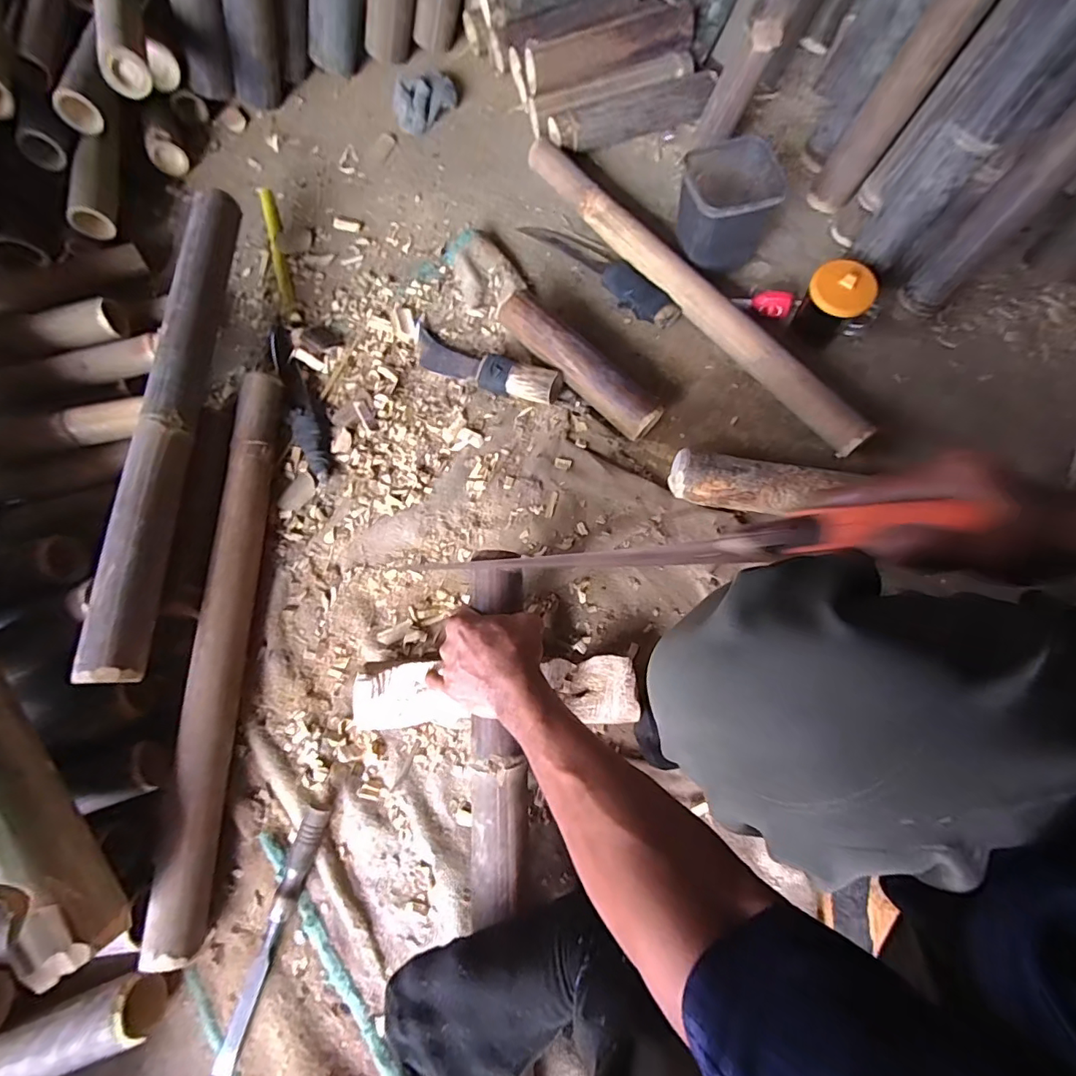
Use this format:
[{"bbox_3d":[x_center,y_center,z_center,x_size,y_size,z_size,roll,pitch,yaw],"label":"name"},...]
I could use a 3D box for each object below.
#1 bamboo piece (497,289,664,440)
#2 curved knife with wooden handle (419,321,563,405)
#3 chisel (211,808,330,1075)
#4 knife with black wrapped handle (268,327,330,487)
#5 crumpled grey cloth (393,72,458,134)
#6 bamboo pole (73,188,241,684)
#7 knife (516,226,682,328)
[{"bbox_3d":[0.056,-0.237,0.671,0.061,0.059,0.266,-44,76,-11],"label":"bamboo piece"},{"bbox_3d":[-0.078,-0.244,0.688,0.236,0.041,0.063,22,75,8],"label":"curved knife with wooden handle"},{"bbox_3d":[-0.270,0.405,0.507,0.024,0.023,0.245,15,74,6],"label":"chisel"},{"bbox_3d":[-0.336,-0.193,0.695,0.033,0.023,0.273,-23,73,-5],"label":"knife with black wrapped handle"},{"bbox_3d":[-0.192,-0.751,0.857,0.113,0.047,0.076,-21,73,-5],"label":"crumpled grey cloth"},{"bbox_3d":[-0.439,-0.163,0.597,0.056,0.054,0.645,-2,73,1],"label":"bamboo pole"},{"bbox_3d":[0.088,-0.409,0.743,0.298,0.033,0.058,42,79,13],"label":"knife"}]

